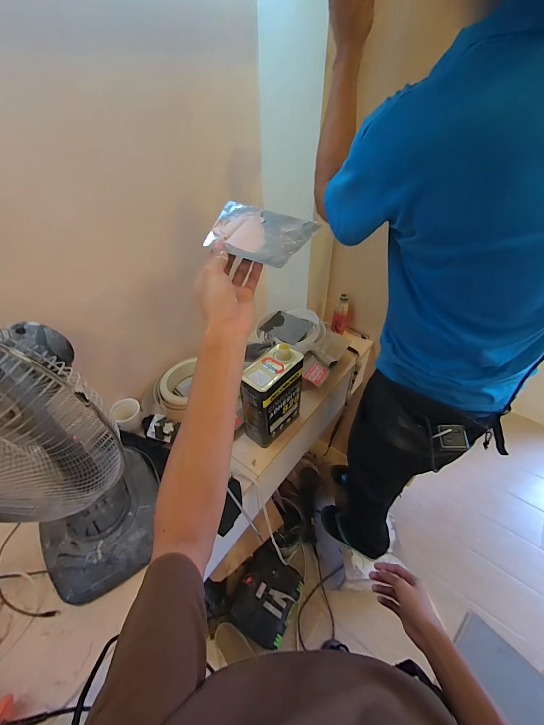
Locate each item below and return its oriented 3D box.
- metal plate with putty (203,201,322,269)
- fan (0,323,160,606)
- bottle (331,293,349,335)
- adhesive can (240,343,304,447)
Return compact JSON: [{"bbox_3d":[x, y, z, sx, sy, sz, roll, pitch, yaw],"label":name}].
[{"bbox_3d":[-0.016,-0.172,0.402,0.130,0.009,0.093,20,61,11],"label":"metal plate with putty"},{"bbox_3d":[-0.385,0.166,0.477,0.266,0.592,0.237,-32,52,-27],"label":"fan"},{"bbox_3d":[0.264,-0.184,1.156,0.052,0.159,0.051,10,45,11],"label":"bottle"},{"bbox_3d":[0.004,0.088,0.818,0.095,0.244,0.173,30,52,28],"label":"adhesive can"}]

